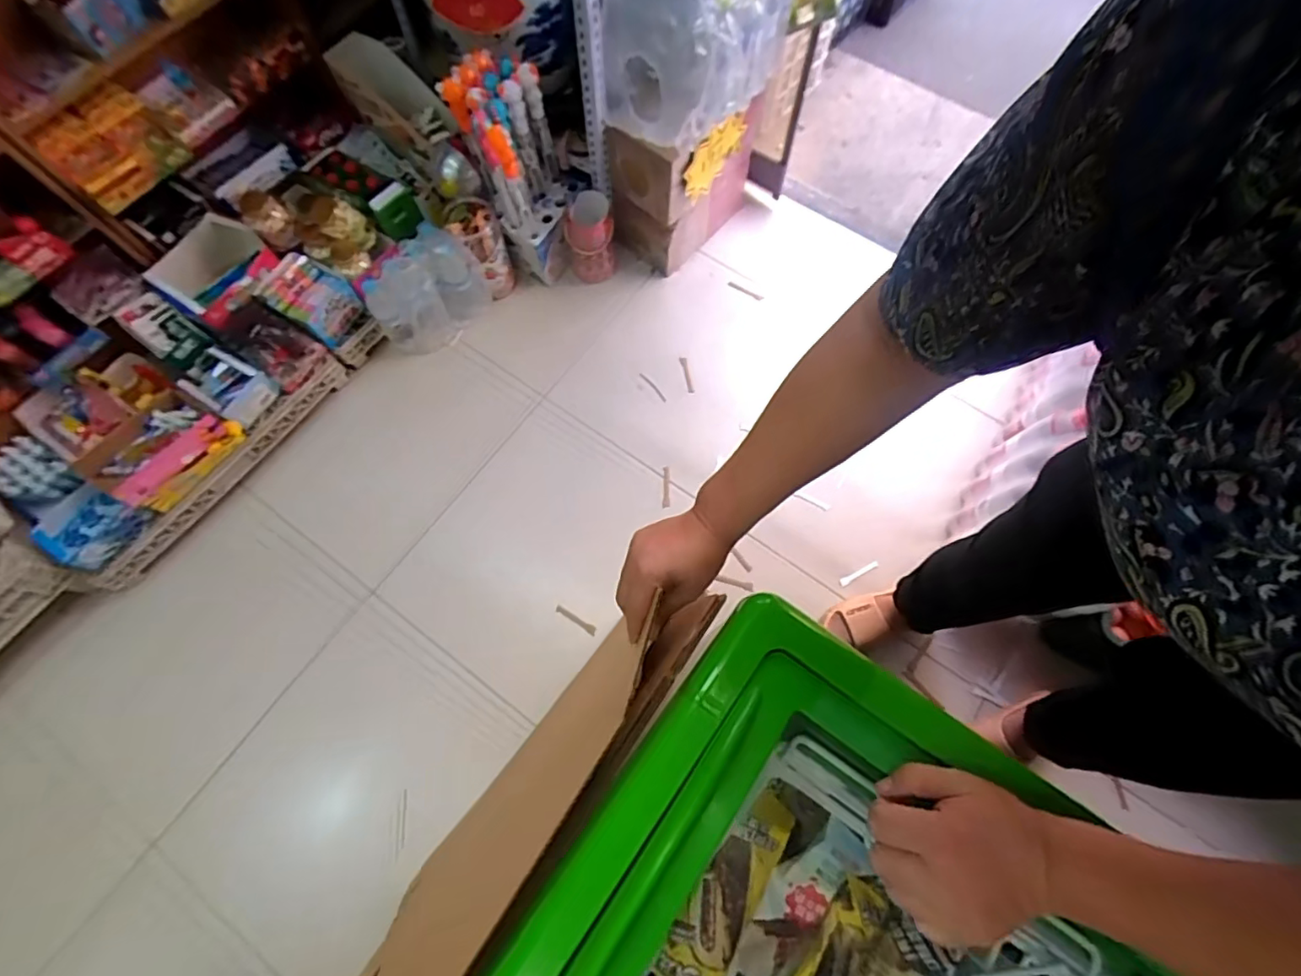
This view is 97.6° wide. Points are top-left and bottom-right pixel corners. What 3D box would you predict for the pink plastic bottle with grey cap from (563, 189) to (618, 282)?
[{"bbox_3d":[-0.153,-0.634,1.448,0.120,0.199,0.138,-7,71,-3],"label":"pink plastic bottle with grey cap"}]

